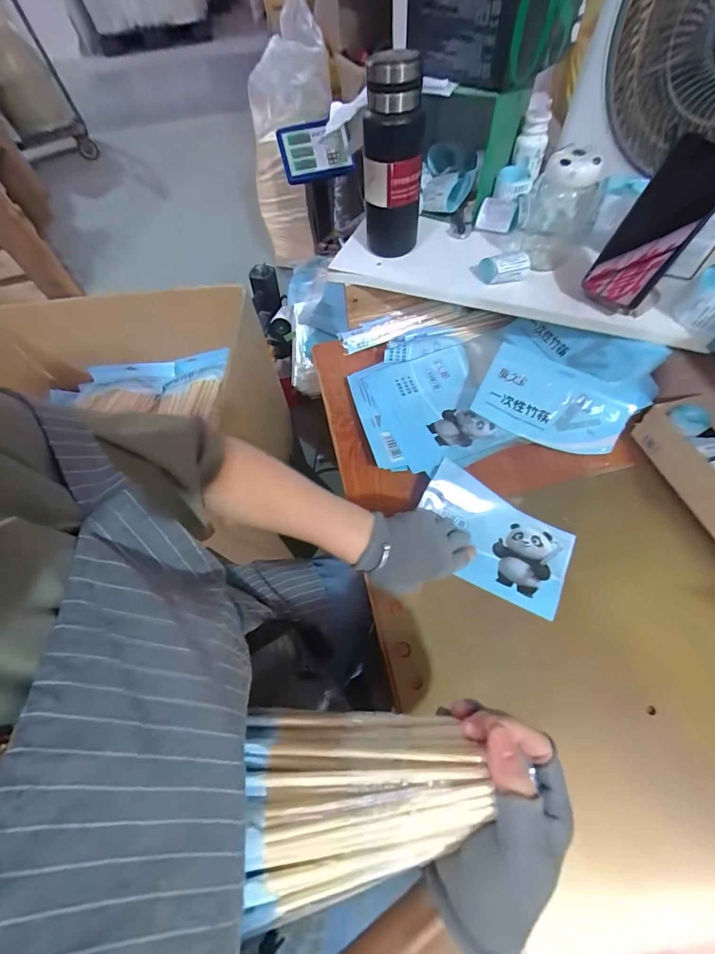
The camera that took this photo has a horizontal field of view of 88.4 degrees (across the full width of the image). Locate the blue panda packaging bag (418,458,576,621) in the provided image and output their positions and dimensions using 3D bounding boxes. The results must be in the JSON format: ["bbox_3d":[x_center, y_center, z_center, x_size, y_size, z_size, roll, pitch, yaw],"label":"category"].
[{"bbox_3d":[0.169,0.074,0.467,0.192,0.028,0.122,28,66,18],"label":"blue panda packaging bag"}]

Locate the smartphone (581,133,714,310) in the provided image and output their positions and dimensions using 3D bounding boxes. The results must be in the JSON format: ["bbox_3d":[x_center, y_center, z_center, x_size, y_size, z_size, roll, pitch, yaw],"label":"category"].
[{"bbox_3d":[0.356,-0.294,0.439,0.075,0.160,0.017,38,52,15],"label":"smartphone"}]

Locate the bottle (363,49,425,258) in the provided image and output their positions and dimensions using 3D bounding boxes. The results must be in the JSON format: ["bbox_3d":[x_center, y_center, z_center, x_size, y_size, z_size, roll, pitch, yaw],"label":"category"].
[{"bbox_3d":[0.050,-0.434,0.523,0.083,0.216,0.077,-2,61,3],"label":"bottle"}]

